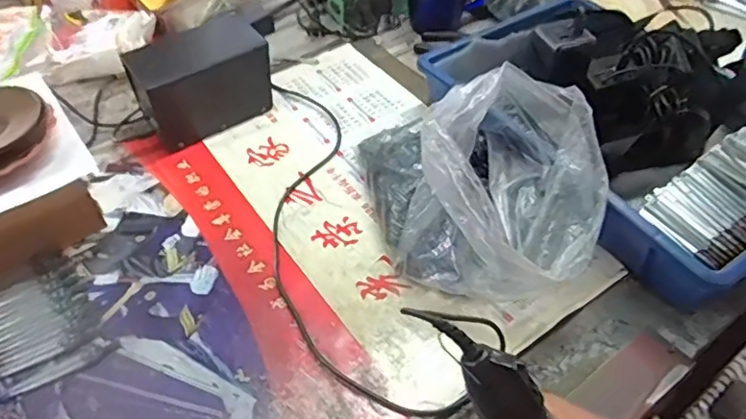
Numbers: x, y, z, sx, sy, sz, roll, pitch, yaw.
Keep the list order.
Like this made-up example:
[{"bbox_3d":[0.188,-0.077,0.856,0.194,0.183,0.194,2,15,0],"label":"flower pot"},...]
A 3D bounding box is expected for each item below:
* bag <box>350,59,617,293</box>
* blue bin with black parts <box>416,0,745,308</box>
[{"bbox_3d":[0.112,-0.029,0.583,0.201,0.149,0.267,-16,50,-12],"label":"bag"},{"bbox_3d":[0.310,-0.108,0.646,0.304,0.138,0.384,-28,53,-21],"label":"blue bin with black parts"}]

